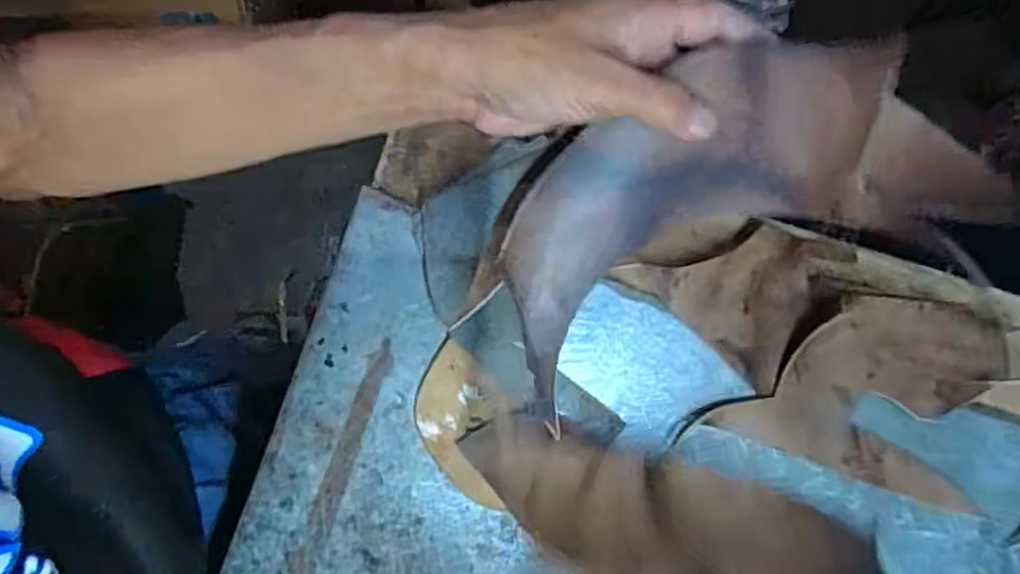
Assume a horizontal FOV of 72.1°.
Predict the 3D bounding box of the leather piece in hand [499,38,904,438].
[{"bbox_3d":[0.072,-0.038,0.326,0.210,0.032,0.095,-34,81,18],"label":"leather piece in hand"}]

